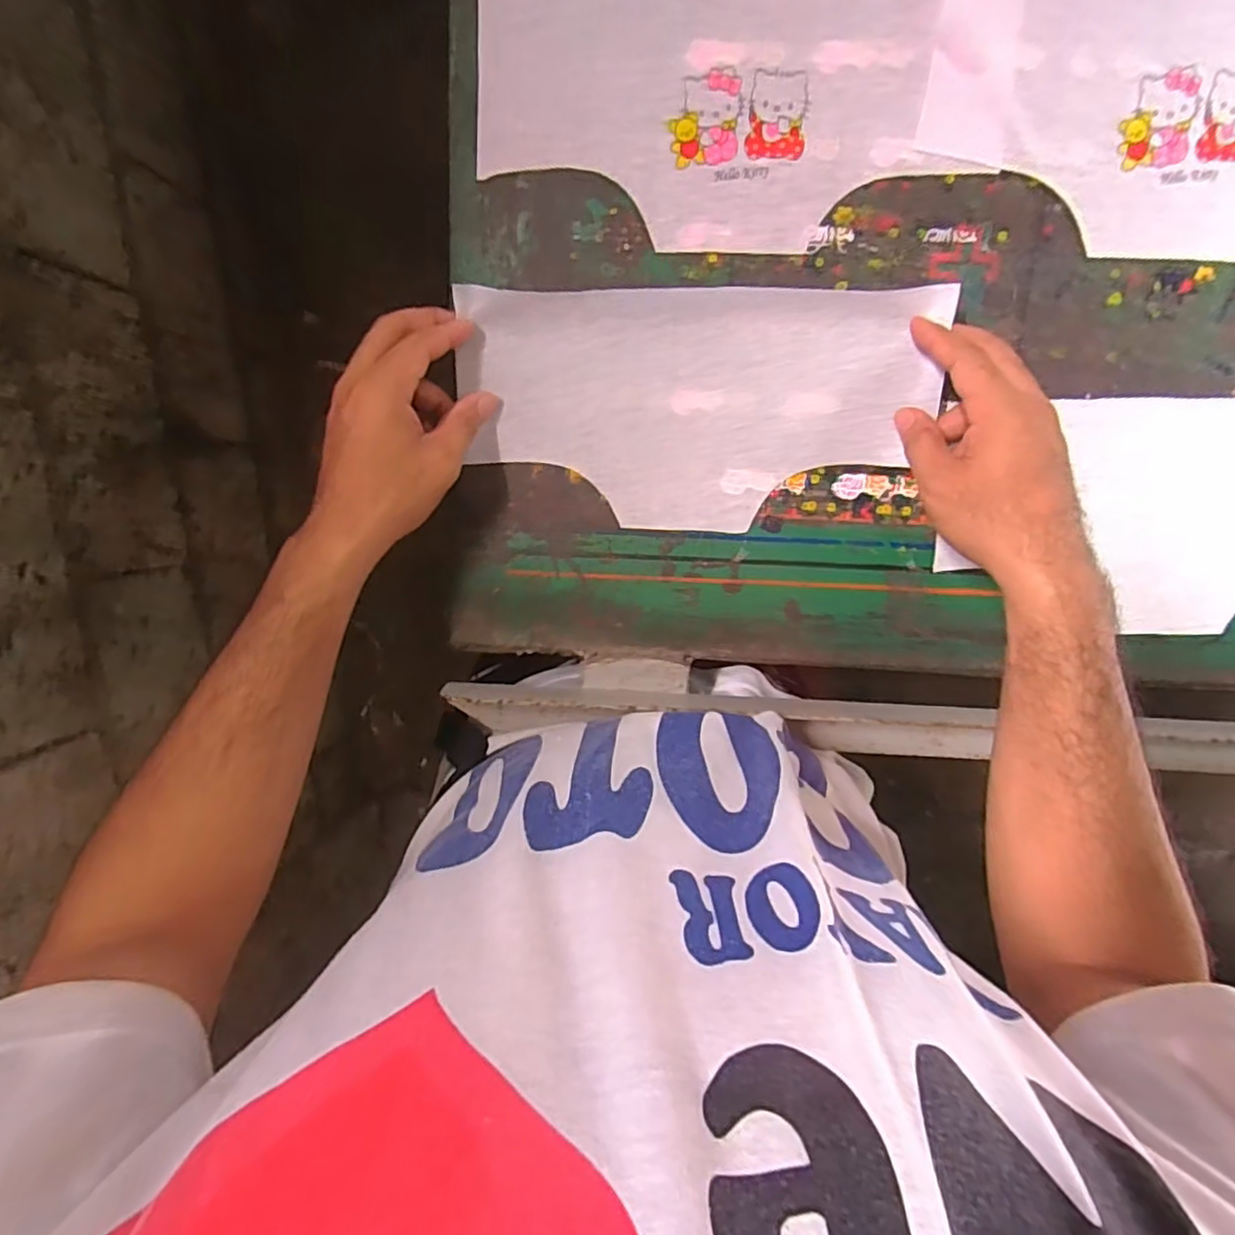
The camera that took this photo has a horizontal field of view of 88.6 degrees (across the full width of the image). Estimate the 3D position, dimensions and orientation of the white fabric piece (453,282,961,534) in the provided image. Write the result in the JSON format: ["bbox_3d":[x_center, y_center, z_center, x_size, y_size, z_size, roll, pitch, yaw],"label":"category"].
[{"bbox_3d":[0.048,-0.134,0.413,0.294,0.028,0.148,2,100,0],"label":"white fabric piece"}]

